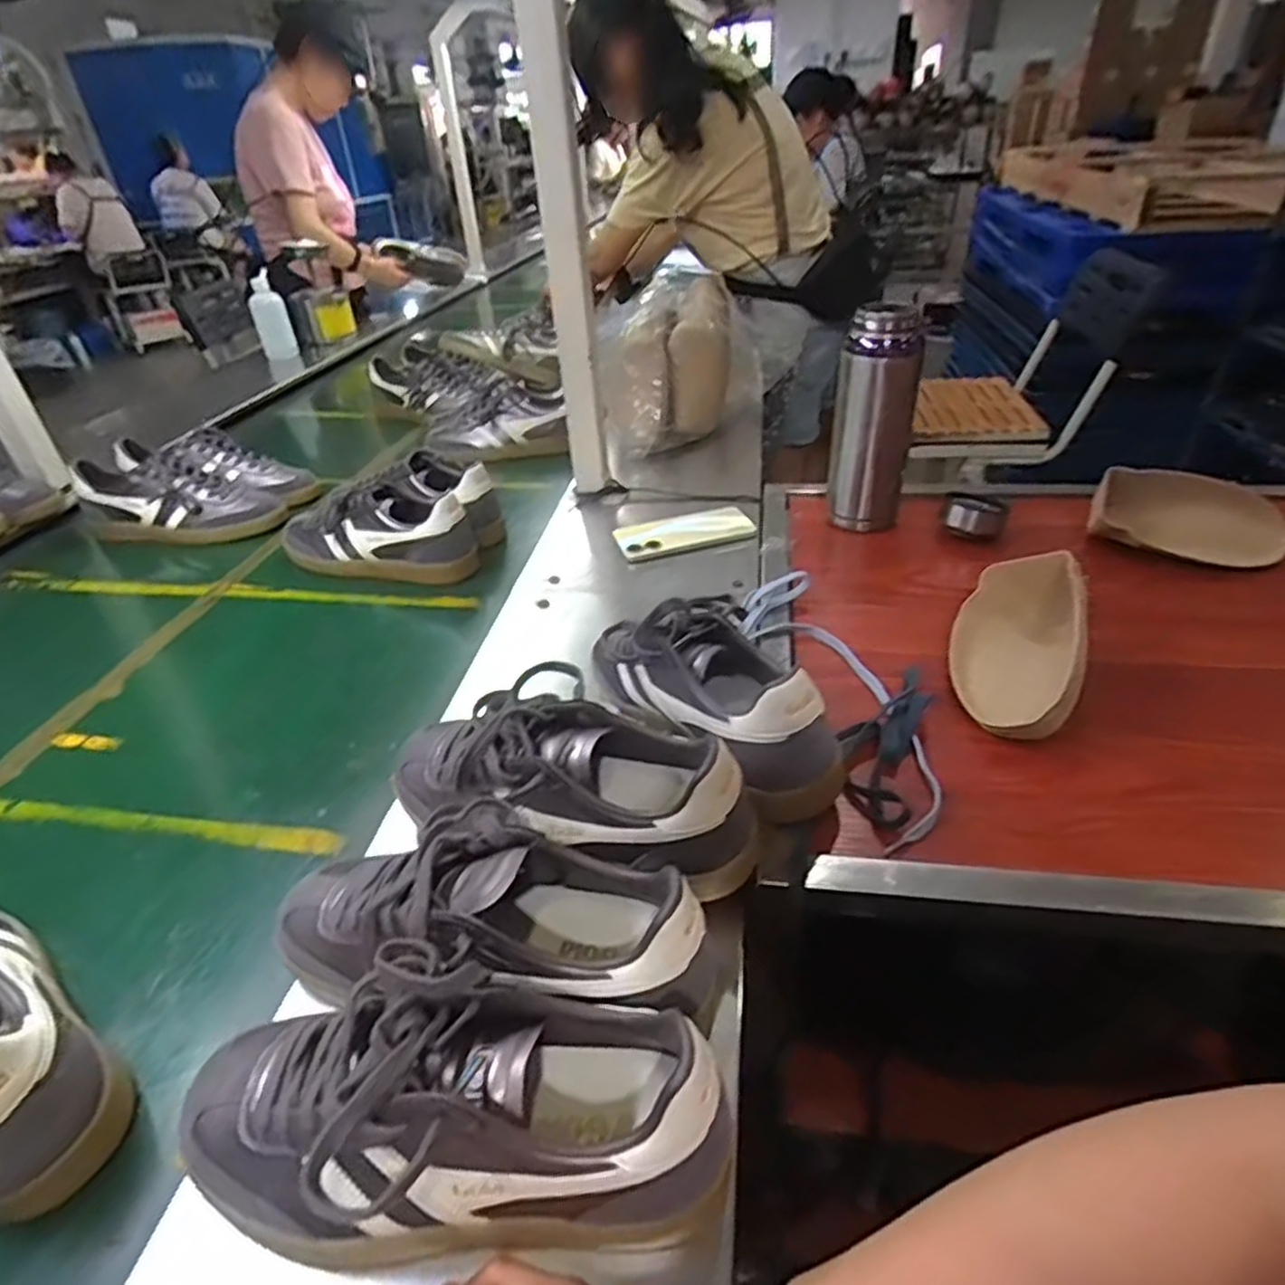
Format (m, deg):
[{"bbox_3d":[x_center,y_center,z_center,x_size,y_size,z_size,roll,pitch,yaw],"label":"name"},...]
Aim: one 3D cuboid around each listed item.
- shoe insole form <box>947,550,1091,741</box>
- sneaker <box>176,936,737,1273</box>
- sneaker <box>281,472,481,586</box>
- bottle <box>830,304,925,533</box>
[{"bbox_3d":[0.290,0.001,0.558,0.090,0.074,0.165,13,39,22],"label":"shoe insole form"},{"bbox_3d":[-0.089,0.208,0.323,0.249,0.092,0.086,-3,36,2],"label":"sneaker"},{"bbox_3d":[-0.336,-0.147,0.914,0.256,0.101,0.106,5,37,12],"label":"sneaker"},{"bbox_3d":[0.247,-0.237,0.772,0.077,0.220,0.069,11,38,20],"label":"bottle"}]

